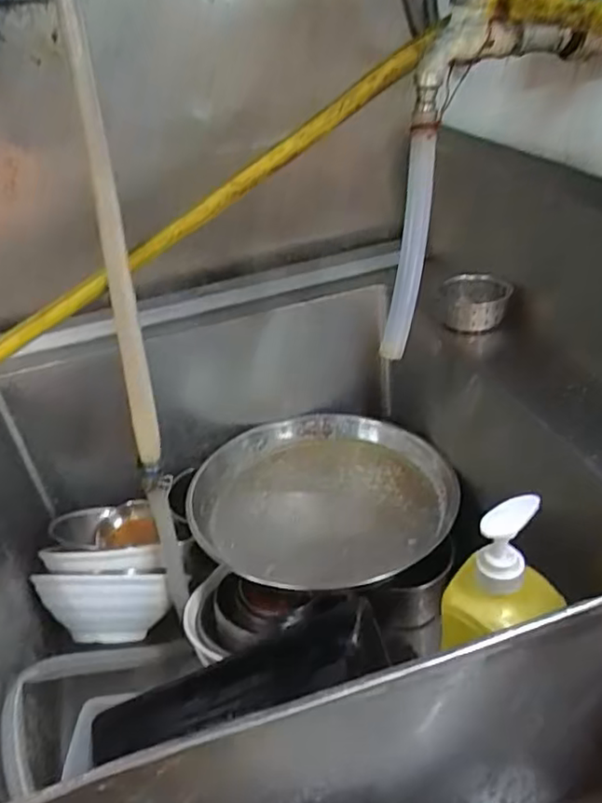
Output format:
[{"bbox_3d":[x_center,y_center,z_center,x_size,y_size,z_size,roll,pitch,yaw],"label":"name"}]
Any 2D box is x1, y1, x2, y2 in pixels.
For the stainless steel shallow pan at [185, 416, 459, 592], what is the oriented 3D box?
[{"bbox_3d":[0.026,0.119,0.768,0.299,0.063,0.291,-5,33,3],"label":"stainless steel shallow pan"}]

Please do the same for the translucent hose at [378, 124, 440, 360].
[{"bbox_3d":[0.090,-0.126,0.520,0.024,0.181,0.032,11,9,26],"label":"translucent hose"}]

